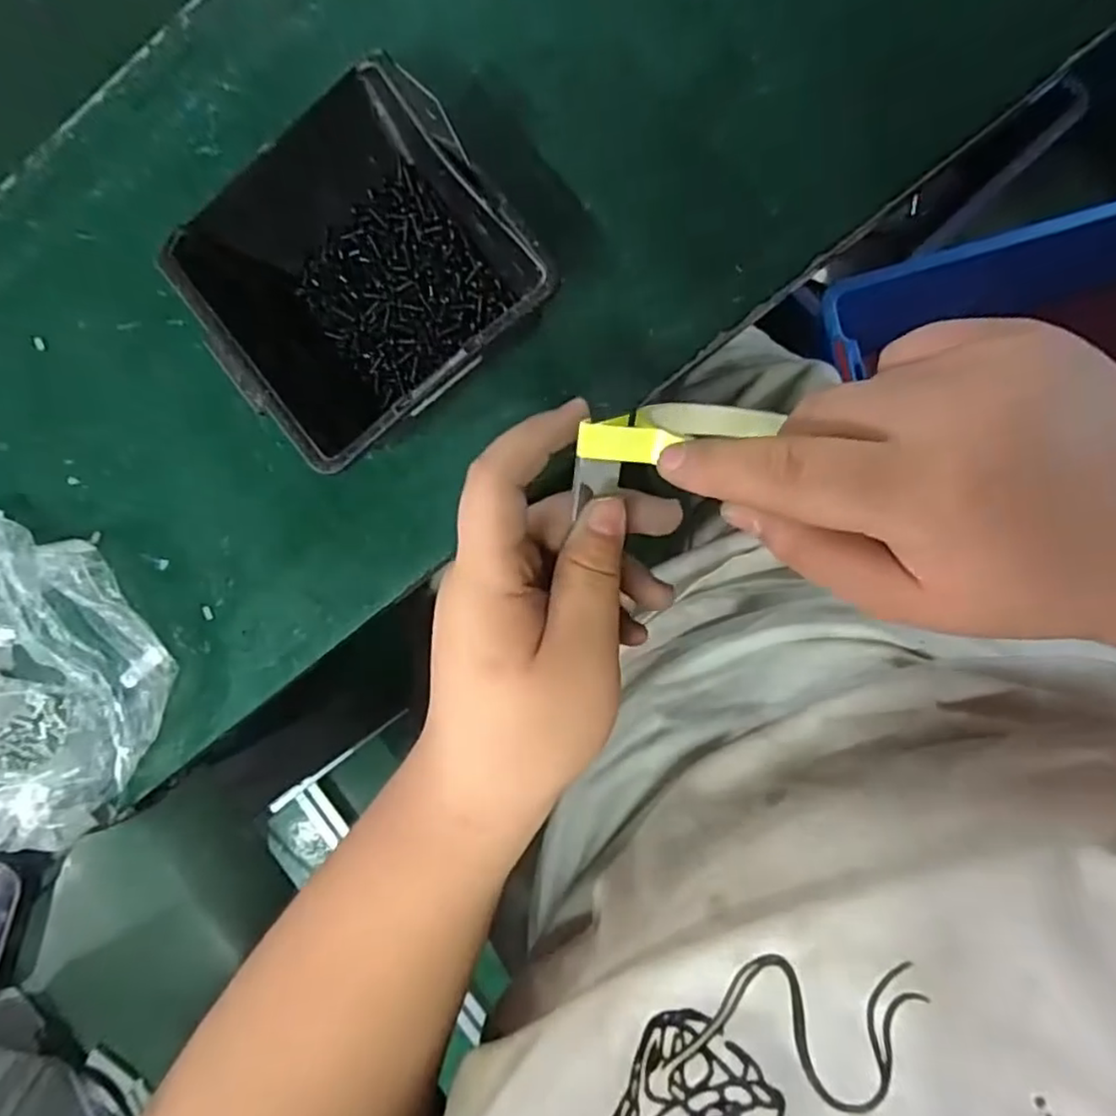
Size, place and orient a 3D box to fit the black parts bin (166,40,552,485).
[{"bbox_3d":[-0.081,-0.115,0.281,0.115,0.065,0.132,-40,86,5],"label":"black parts bin"}]

